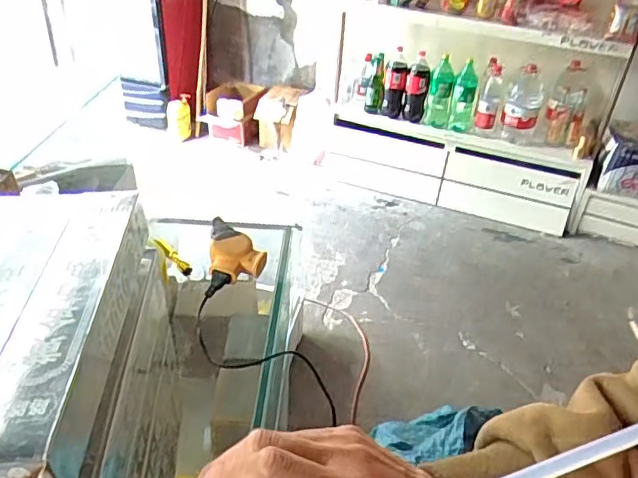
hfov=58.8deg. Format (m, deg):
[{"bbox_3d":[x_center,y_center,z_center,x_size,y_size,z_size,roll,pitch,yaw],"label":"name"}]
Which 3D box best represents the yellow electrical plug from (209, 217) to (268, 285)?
[{"bbox_3d":[-0.117,0.028,0.792,0.072,0.045,0.085,-1,51,-8],"label":"yellow electrical plug"}]

